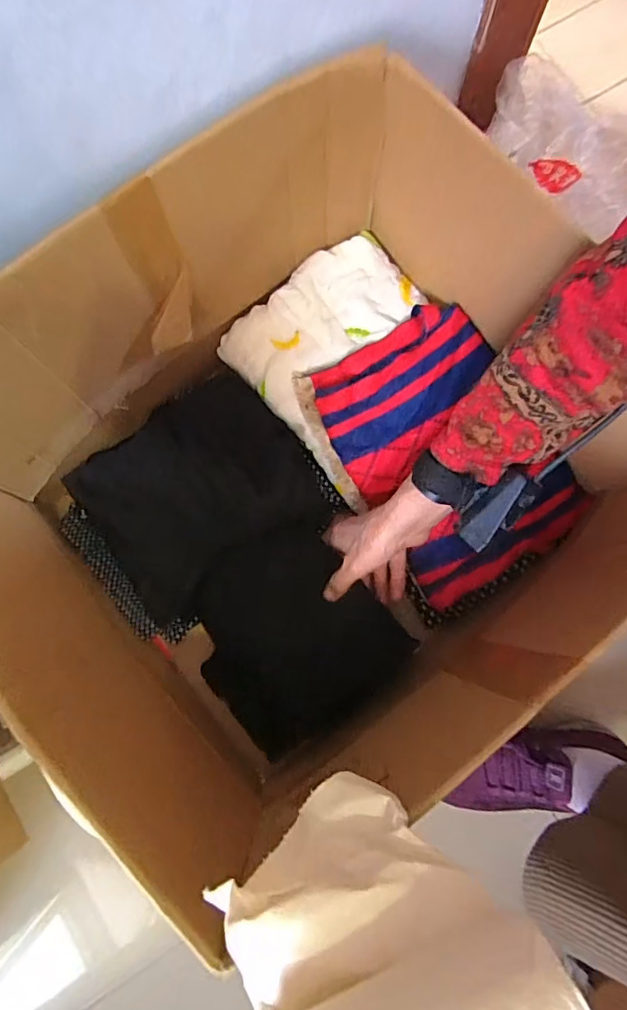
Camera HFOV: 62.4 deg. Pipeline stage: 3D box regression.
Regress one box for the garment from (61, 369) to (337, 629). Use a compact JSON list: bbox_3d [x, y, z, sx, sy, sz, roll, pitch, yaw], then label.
[{"bbox_3d":[-0.118,-0.015,0.576,0.229,0.062,0.209,-35,81,-7],"label":"garment"}]

